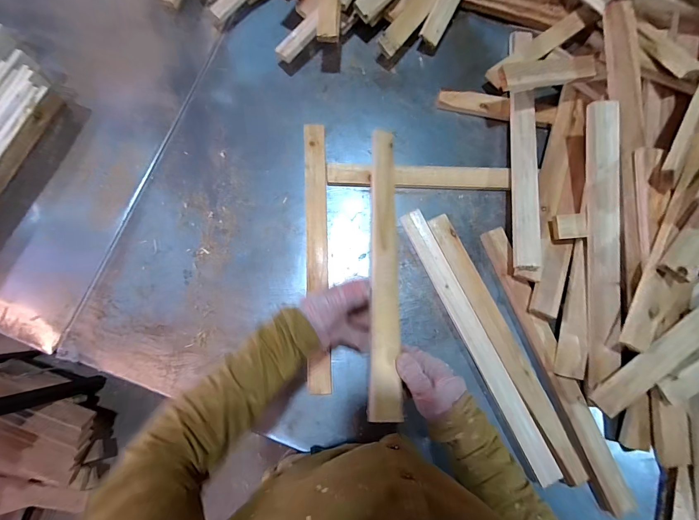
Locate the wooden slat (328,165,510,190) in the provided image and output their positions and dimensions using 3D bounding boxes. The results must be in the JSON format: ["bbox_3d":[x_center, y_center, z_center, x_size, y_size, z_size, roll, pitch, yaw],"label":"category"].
[{"bbox_3d":[0.131,-0.160,0.593,0.341,0.022,0.045,0,79,1],"label":"wooden slat"}]

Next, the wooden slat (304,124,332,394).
[{"bbox_3d":[-0.058,-0.019,0.569,0.040,0.017,0.491,-3,79,1],"label":"wooden slat"}]

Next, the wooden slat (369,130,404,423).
[{"bbox_3d":[0.054,-0.014,0.489,0.042,0.028,0.469,2,66,2],"label":"wooden slat"}]

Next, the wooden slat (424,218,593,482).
[{"bbox_3d":[0.268,0.134,0.544,0.047,0.016,0.474,-25,79,-3],"label":"wooden slat"}]

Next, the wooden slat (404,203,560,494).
[{"bbox_3d":[0.219,0.132,0.545,0.043,0.013,0.487,-24,79,-3],"label":"wooden slat"}]

